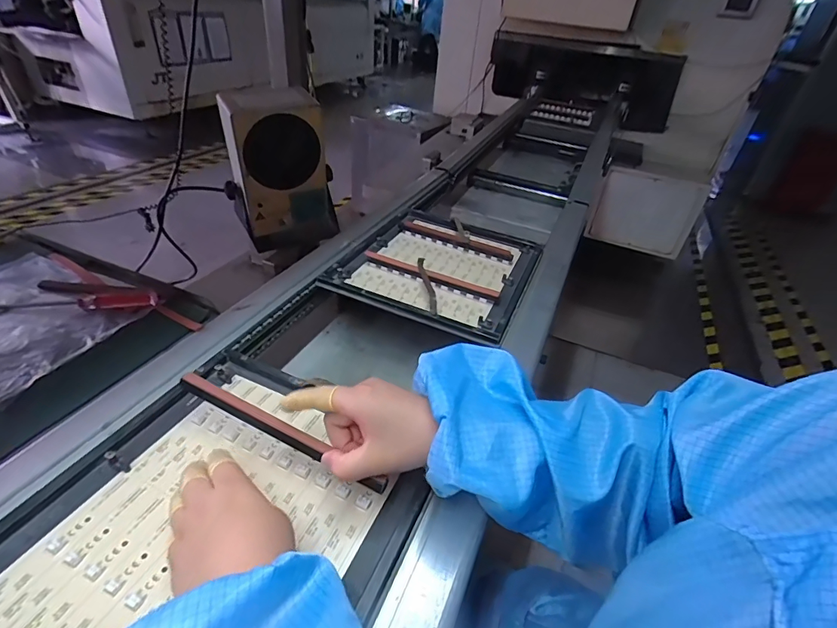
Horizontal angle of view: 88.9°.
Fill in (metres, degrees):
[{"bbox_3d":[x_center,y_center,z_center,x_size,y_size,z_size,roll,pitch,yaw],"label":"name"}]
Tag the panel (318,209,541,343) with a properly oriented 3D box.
[{"bbox_3d":[0.033,-0.075,0.692,0.280,0.032,0.291,17,37,18],"label":"panel"}]

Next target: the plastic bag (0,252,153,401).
[{"bbox_3d":[-0.483,0.002,0.504,0.247,0.014,0.189,15,36,16],"label":"plastic bag"}]

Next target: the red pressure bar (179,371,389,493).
[{"bbox_3d":[-0.119,0.099,0.365,0.206,0.011,0.015,23,38,14],"label":"red pressure bar"}]

